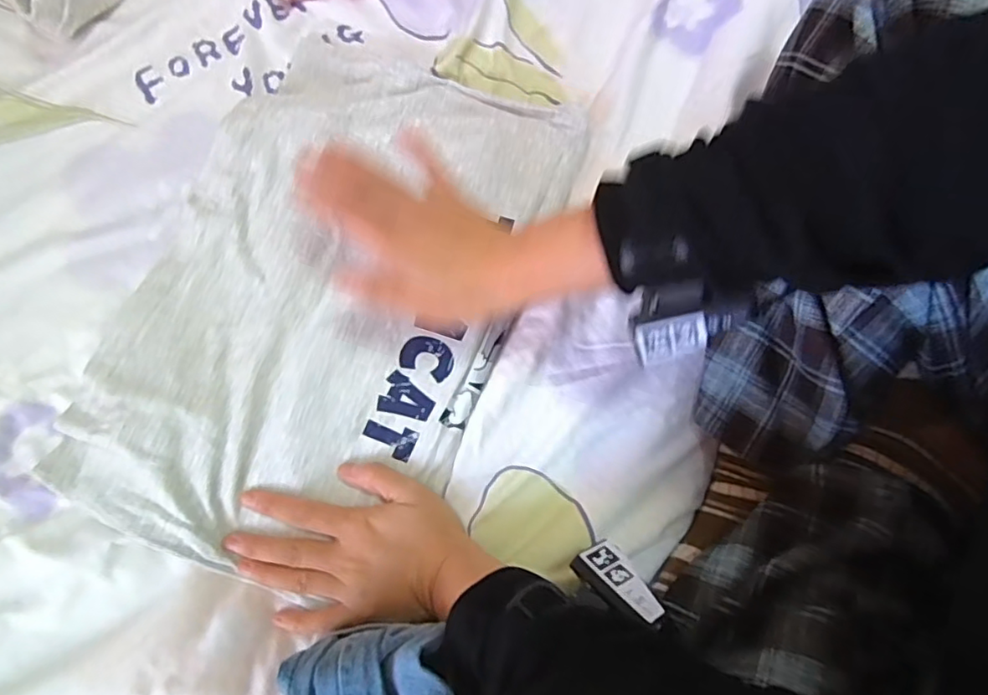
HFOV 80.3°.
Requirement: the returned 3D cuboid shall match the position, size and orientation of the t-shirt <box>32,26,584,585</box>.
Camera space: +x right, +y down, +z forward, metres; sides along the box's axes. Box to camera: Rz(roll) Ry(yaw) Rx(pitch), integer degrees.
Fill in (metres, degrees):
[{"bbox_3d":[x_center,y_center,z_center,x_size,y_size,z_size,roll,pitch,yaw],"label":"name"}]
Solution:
[{"bbox_3d":[-0.119,-0.038,0.421,0.250,0.041,0.389,22,78,6],"label":"t-shirt"}]

